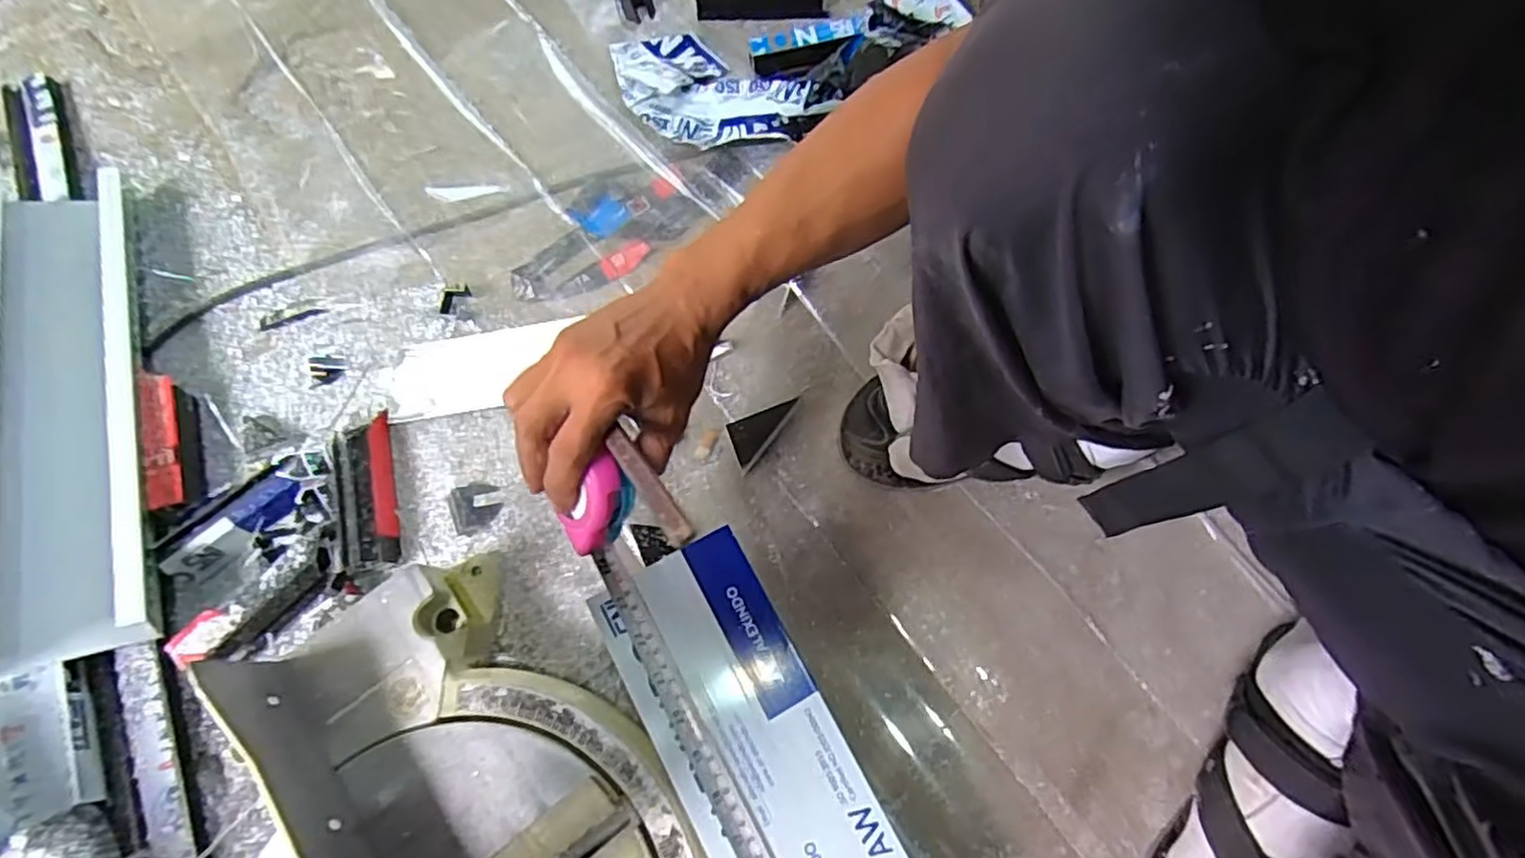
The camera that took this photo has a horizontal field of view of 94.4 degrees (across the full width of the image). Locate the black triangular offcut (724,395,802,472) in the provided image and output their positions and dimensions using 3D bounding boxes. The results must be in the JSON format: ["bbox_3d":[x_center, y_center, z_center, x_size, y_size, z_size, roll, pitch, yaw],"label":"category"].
[{"bbox_3d":[-0.005,-0.003,0.600,0.036,0.019,0.074,36,75,14],"label":"black triangular offcut"}]

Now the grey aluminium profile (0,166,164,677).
[{"bbox_3d":[-0.607,-0.024,0.610,0.143,0.053,0.464,-21,70,-6],"label":"grey aluminium profile"}]

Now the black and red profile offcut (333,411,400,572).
[{"bbox_3d":[-0.333,0.051,0.589,0.052,0.031,0.132,-17,70,-4],"label":"black and red profile offcut"}]

